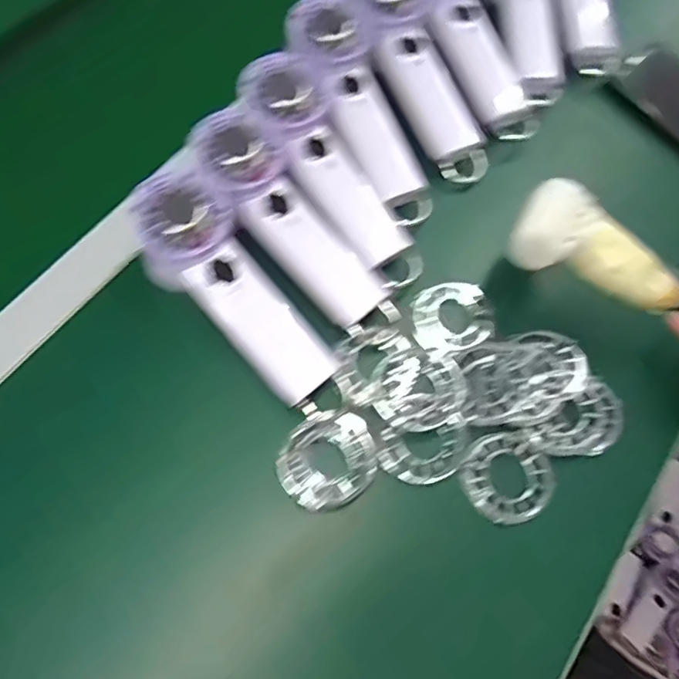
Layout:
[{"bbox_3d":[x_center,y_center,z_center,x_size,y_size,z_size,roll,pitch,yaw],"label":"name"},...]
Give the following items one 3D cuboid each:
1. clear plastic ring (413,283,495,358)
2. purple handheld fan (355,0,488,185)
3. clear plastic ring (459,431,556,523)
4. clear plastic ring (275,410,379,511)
[{"bbox_3d":[0.082,-0.016,0.432,0.062,0.007,0.053,-16,69,-10],"label":"clear plastic ring"},{"bbox_3d":[0.068,-0.222,0.488,0.054,0.029,0.196,-24,89,-13],"label":"purple handheld fan"},{"bbox_3d":[0.110,0.091,0.390,0.058,0.012,0.057,1,67,-3],"label":"clear plastic ring"},{"bbox_3d":[-0.006,0.077,0.379,0.066,0.020,0.054,-34,73,-16],"label":"clear plastic ring"}]

